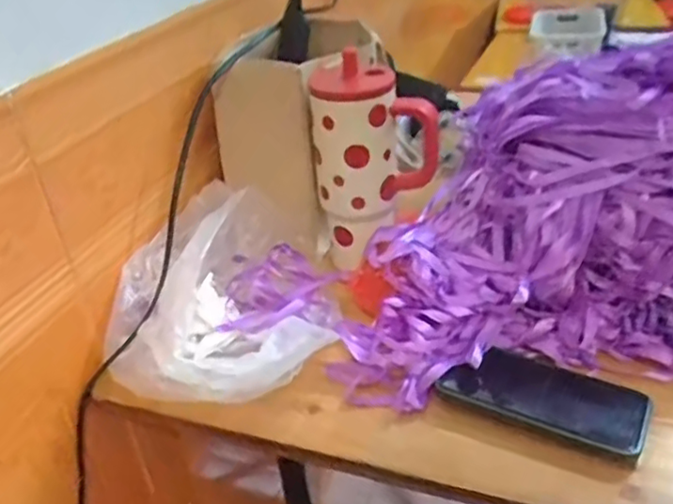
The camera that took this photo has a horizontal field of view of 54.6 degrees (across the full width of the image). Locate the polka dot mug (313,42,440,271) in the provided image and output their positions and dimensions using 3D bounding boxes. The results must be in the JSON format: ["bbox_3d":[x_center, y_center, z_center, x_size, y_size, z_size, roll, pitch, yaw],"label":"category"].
[{"bbox_3d":[0.041,-0.093,0.685,0.124,0.196,0.093,-4,32,2],"label":"polka dot mug"}]

